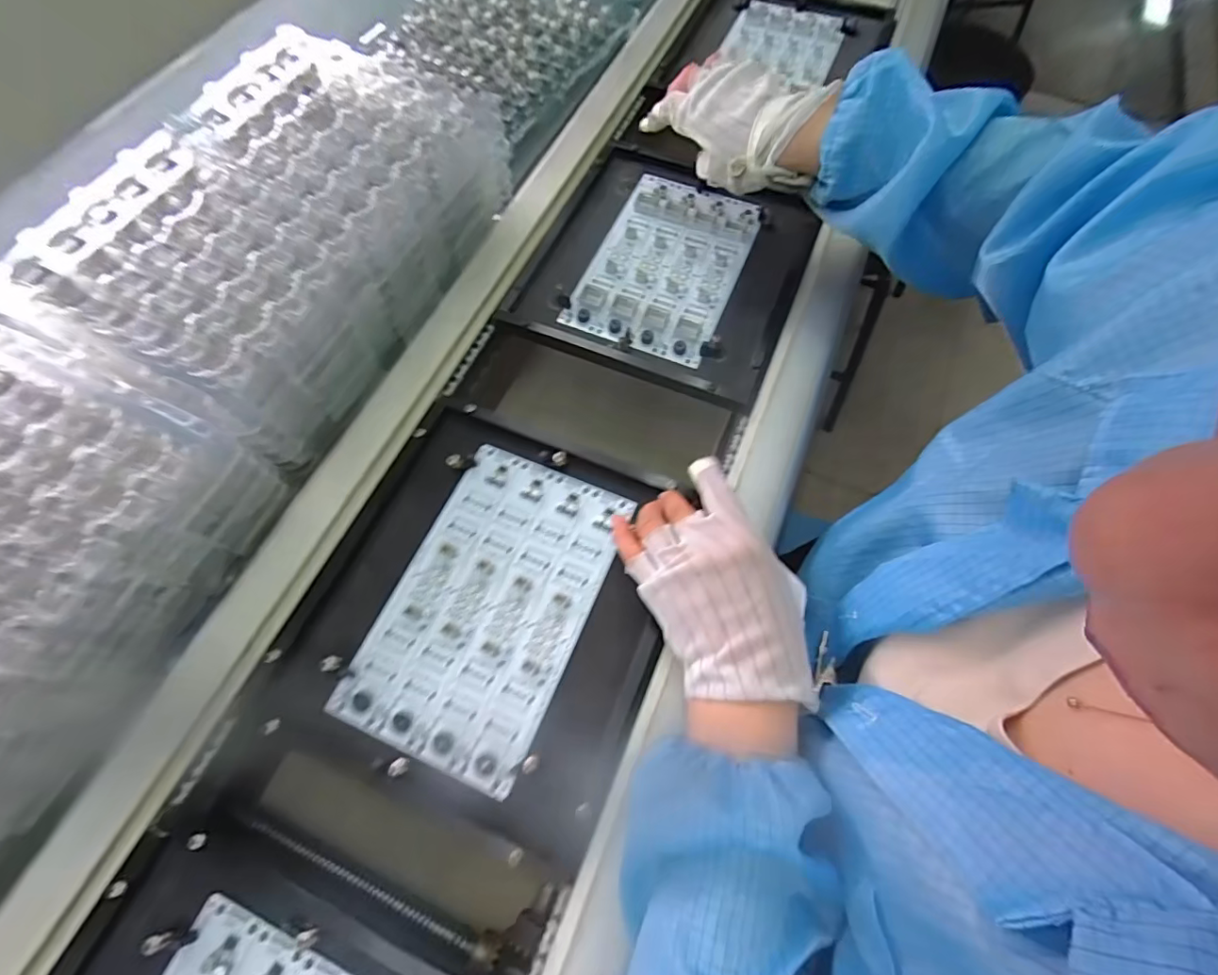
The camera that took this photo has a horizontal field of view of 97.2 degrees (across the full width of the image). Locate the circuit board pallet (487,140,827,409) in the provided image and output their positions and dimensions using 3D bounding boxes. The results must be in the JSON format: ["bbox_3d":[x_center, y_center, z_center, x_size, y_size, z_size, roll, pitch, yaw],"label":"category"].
[{"bbox_3d":[0.053,-0.209,0.508,0.239,0.029,0.247,23,68,10],"label":"circuit board pallet"}]

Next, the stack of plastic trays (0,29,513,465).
[{"bbox_3d":[-0.253,-0.207,0.439,0.210,0.105,0.328,21,68,9],"label":"stack of plastic trays"}]

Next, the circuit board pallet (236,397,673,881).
[{"bbox_3d":[-0.080,0.078,0.374,0.226,0.027,0.257,20,68,9],"label":"circuit board pallet"}]

